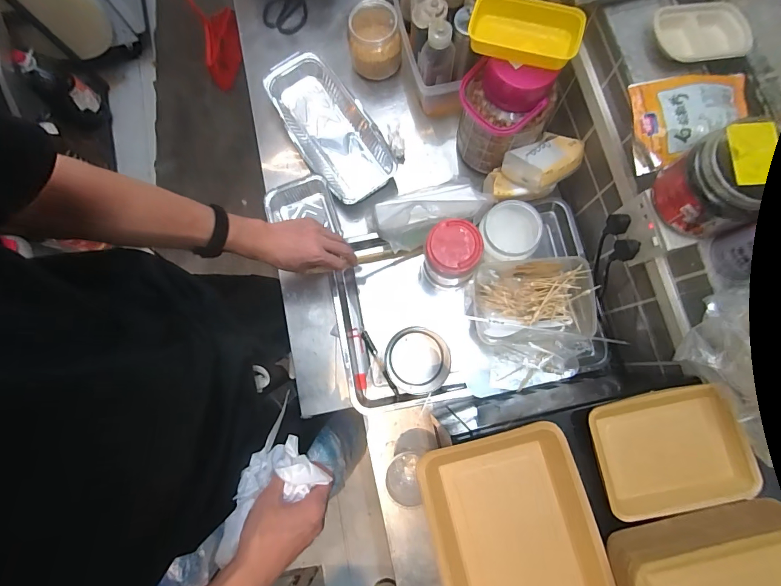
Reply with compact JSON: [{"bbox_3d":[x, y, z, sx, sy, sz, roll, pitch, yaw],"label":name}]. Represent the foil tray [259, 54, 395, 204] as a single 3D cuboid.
[{"bbox_3d":[-0.125,-0.344,0.786,0.160,0.055,0.325,-31,81,-4],"label":"foil tray"}]

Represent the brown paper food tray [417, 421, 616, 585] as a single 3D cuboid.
[{"bbox_3d":[0.143,0.289,0.427,0.179,0.035,0.245,-15,80,-1],"label":"brown paper food tray"}]

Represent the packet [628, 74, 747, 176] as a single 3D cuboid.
[{"bbox_3d":[0.411,-0.234,0.501,0.158,0.036,0.122,-5,85,5],"label":"packet"}]

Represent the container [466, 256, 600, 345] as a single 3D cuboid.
[{"bbox_3d":[0.262,0.017,0.681,0.226,0.074,0.149,-4,80,1],"label":"container"}]

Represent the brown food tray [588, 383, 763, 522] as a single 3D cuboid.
[{"bbox_3d":[0.320,0.179,0.432,0.159,0.028,0.125,-11,80,-1],"label":"brown food tray"}]

